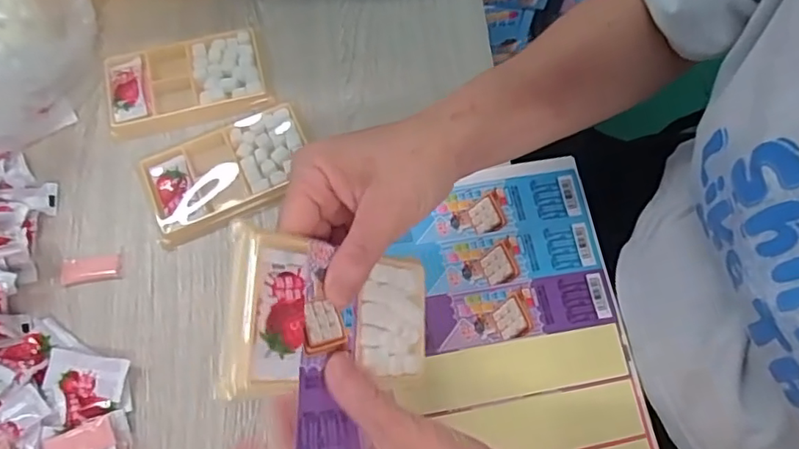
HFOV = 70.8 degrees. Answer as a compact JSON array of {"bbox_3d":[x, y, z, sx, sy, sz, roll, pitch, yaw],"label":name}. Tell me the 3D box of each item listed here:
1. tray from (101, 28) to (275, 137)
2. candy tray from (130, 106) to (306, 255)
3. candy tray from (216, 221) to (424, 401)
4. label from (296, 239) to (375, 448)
[{"bbox_3d":[-0.176,-0.117,0.462,0.127,0.013,0.072,-13,70,-4],"label":"tray"},{"bbox_3d":[-0.131,-0.041,0.434,0.124,0.020,0.075,-23,71,-7],"label":"candy tray"},{"bbox_3d":[-0.031,0.046,0.290,0.011,0.131,0.071,-9,77,38],"label":"candy tray"},{"bbox_3d":[-0.032,0.065,0.272,0.010,0.036,0.112,-12,77,41],"label":"label"}]

